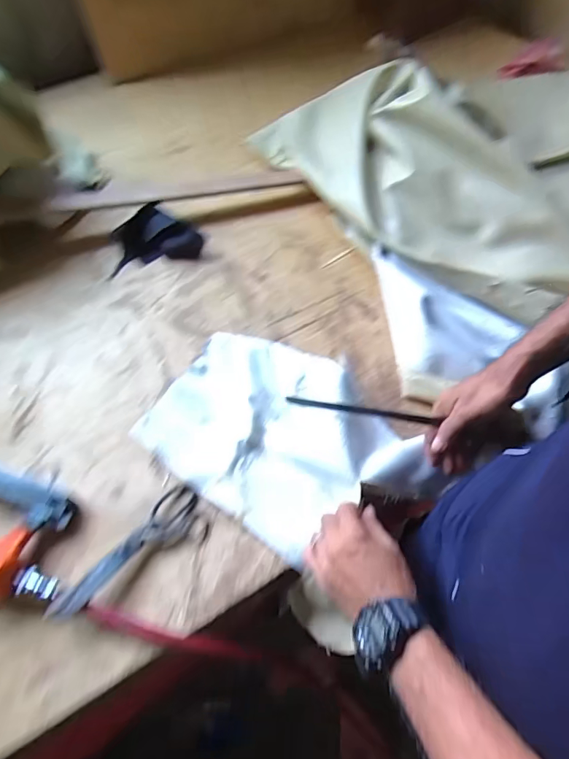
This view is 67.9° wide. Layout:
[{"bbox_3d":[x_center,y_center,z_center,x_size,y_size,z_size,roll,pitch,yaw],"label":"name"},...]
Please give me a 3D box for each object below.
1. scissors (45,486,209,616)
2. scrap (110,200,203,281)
[{"bbox_3d":[-0.172,0.207,0.491,0.067,0.027,0.187,40,71,22],"label":"scissors"},{"bbox_3d":[-0.228,-0.246,0.733,0.164,0.045,0.104,-19,62,-7],"label":"scrap"}]

